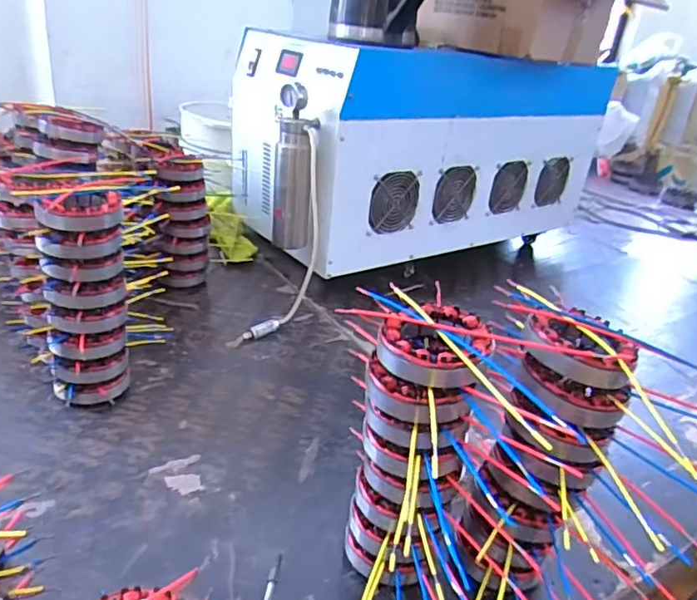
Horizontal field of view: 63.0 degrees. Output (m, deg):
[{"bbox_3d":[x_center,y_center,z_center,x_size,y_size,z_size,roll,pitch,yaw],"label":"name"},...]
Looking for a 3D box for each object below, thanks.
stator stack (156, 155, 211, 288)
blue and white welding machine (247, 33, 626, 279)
[{"bbox_3d":[-0.282,-0.132,0.975,0.085,0.210,0.065,-1,28,-17],"label":"stator stack"},{"bbox_3d":[0.183,-0.326,1.218,0.813,0.361,0.344,-9,31,-30],"label":"blue and white welding machine"}]

